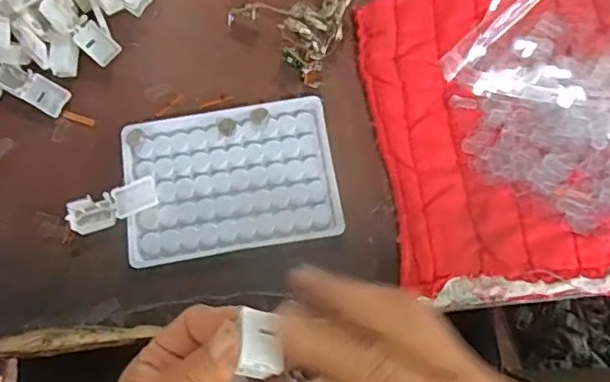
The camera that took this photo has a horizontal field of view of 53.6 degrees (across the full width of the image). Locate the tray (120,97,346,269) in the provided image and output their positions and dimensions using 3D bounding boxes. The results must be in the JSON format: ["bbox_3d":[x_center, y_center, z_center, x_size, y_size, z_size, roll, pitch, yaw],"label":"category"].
[{"bbox_3d":[-0.046,-0.008,0.377,0.129,0.004,0.094,-9,71,-1],"label":"tray"}]

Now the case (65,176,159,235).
[{"bbox_3d":[-0.118,0.010,0.371,0.054,0.010,0.019,-19,72,-4],"label":"case"}]

